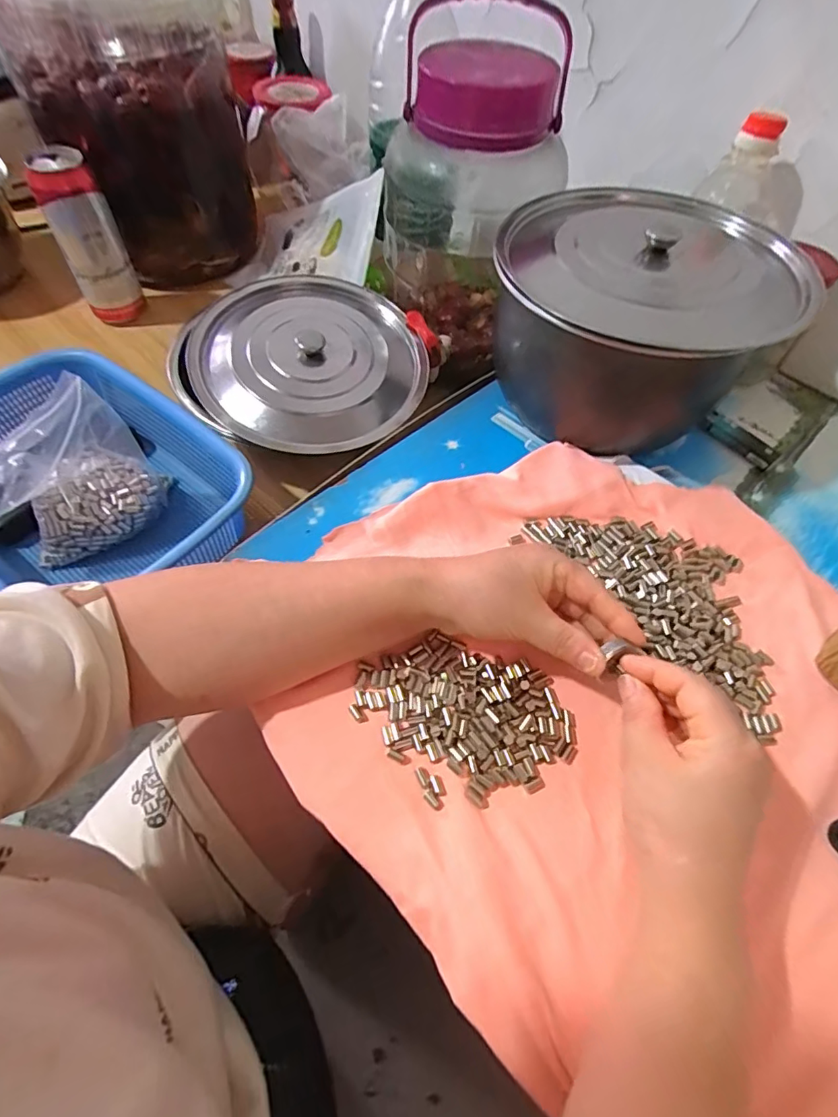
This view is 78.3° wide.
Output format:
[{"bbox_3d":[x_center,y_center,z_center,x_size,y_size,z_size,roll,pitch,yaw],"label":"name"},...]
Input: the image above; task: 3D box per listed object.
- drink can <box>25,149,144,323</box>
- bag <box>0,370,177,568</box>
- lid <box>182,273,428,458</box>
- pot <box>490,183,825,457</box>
[{"bbox_3d":[-0.367,-0.351,0.578,0.064,0.161,0.059,-23,62,-18],"label":"drink can"},{"bbox_3d":[-0.282,-0.065,0.416,0.133,0.130,0.060,-31,65,-22],"label":"bag"},{"bbox_3d":[-0.105,-0.200,0.499,0.215,0.032,0.217,2,57,-3],"label":"lid"},{"bbox_3d":[0.168,-0.203,0.449,0.213,0.151,0.204,2,57,-3],"label":"pot"}]

